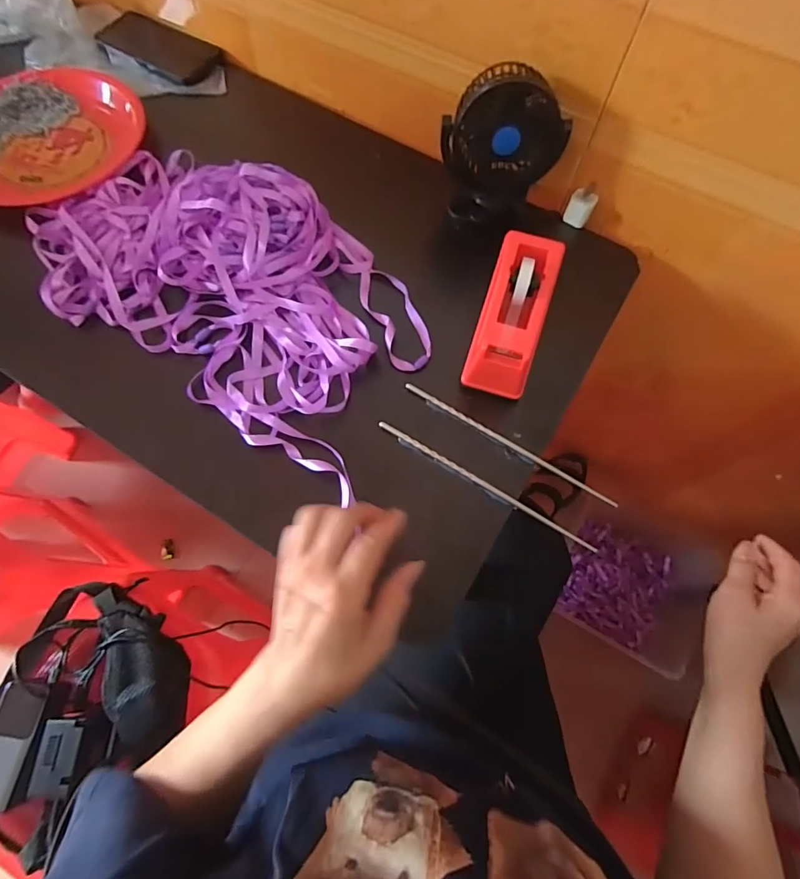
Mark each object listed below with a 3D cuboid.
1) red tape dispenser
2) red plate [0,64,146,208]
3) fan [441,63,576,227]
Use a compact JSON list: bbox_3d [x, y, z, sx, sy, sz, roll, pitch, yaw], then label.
[{"bbox_3d":[0.111,-0.121,0.451,0.061,0.066,0.153,17,69,6],"label":"red tape dispenser"},{"bbox_3d":[-0.429,-0.361,0.554,0.232,0.029,0.215,0,68,-1],"label":"red plate"},{"bbox_3d":[0.104,-0.301,0.491,0.121,0.130,0.061,-11,69,-5],"label":"fan"}]

